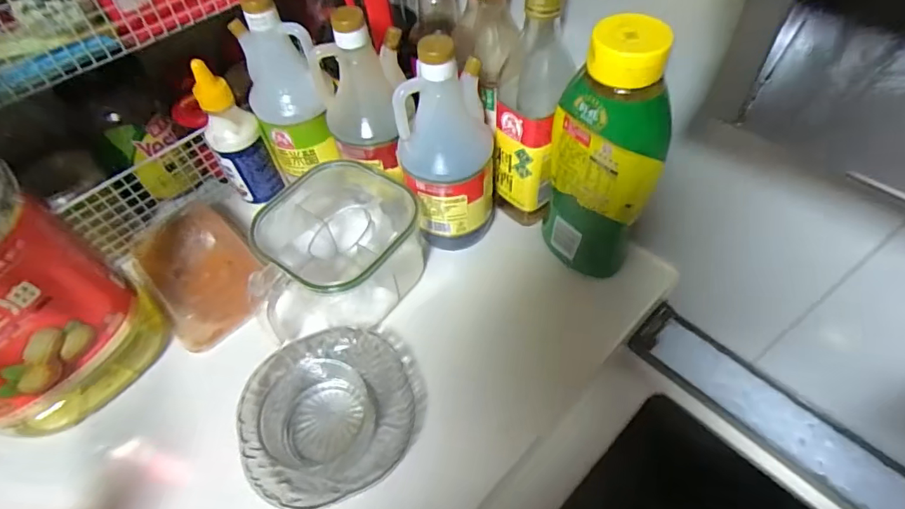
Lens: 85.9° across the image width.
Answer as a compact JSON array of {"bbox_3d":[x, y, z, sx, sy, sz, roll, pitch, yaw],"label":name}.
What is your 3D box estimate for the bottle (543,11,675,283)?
[{"bbox_3d":[0.125,-0.072,0.409,0.086,0.226,0.055,11,55,12],"label":"bottle"}]

